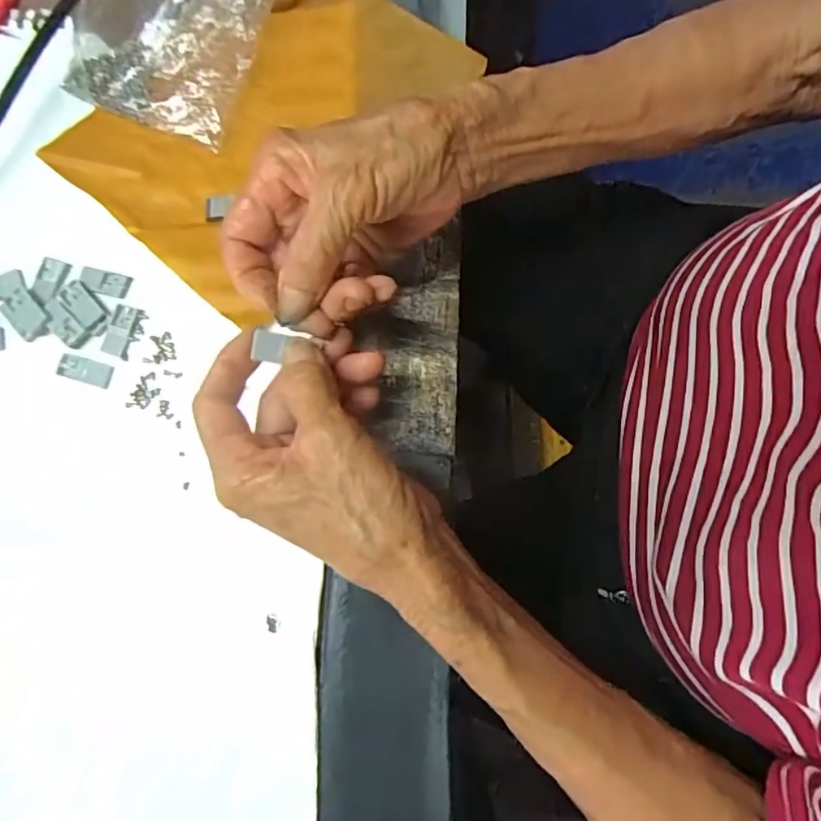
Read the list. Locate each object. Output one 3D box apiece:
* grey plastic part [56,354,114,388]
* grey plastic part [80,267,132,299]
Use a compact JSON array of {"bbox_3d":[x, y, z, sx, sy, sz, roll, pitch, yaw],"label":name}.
[{"bbox_3d":[-0.173,-0.022,0.302,0.029,0.004,0.012,17,79,4],"label":"grey plastic part"},{"bbox_3d":[-0.169,-0.071,0.317,0.026,0.005,0.013,12,79,3],"label":"grey plastic part"}]

